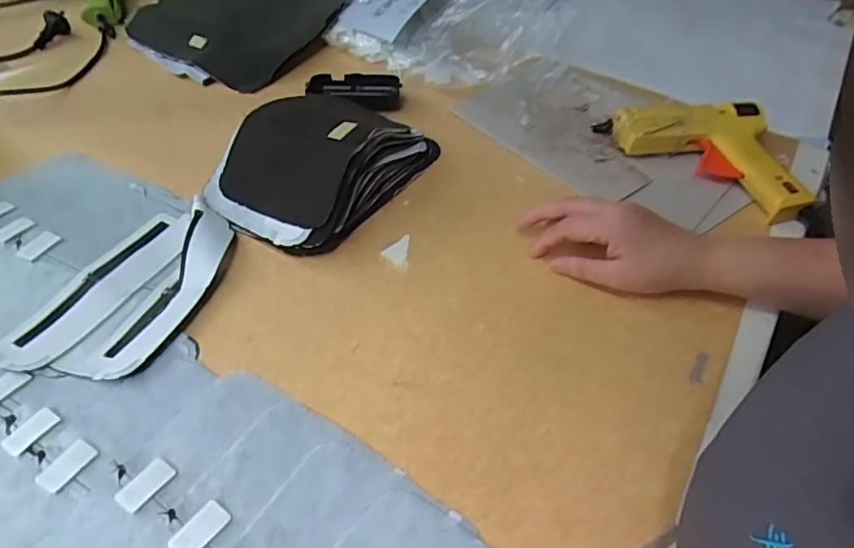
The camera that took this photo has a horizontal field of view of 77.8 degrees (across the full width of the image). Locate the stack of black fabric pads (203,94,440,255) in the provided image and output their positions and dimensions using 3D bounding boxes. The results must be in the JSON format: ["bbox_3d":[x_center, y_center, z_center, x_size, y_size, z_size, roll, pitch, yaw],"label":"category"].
[{"bbox_3d":[-0.100,-0.121,0.518,0.137,0.077,0.209,26,54,21],"label":"stack of black fabric pads"}]

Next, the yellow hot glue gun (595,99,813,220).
[{"bbox_3d":[0.304,-0.141,0.563,0.204,0.040,0.135,33,56,25],"label":"yellow hot glue gun"}]

